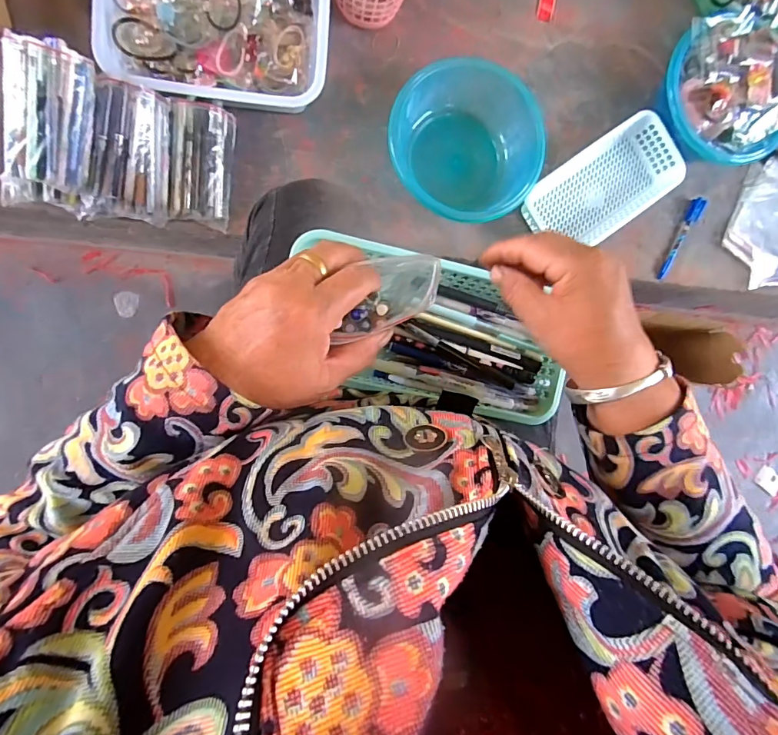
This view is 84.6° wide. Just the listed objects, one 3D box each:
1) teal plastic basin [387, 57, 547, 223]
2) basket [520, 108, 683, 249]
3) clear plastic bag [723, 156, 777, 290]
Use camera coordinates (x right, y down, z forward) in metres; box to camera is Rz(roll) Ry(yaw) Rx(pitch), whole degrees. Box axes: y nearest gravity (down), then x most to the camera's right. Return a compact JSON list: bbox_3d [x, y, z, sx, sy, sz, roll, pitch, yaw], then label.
[{"bbox_3d":[0.111,-0.322,0.634,0.224,0.091,0.193,34,83,-7],"label":"teal plastic basin"},{"bbox_3d":[0.348,-0.291,0.695,0.259,0.046,0.136,-36,94,-9],"label":"basket"},{"bbox_3d":[0.688,-0.258,0.763,0.153,0.019,0.217,17,86,-9],"label":"clear plastic bag"}]

